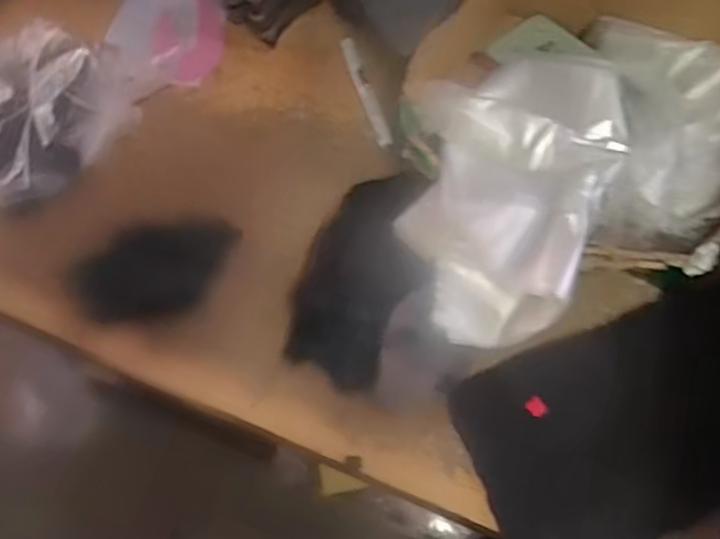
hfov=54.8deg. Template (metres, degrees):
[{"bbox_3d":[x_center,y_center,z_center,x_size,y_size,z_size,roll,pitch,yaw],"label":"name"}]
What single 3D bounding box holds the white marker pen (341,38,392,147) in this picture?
[{"bbox_3d":[0.005,-0.187,0.727,0.015,0.009,0.145,-15,62,-5],"label":"white marker pen"}]

